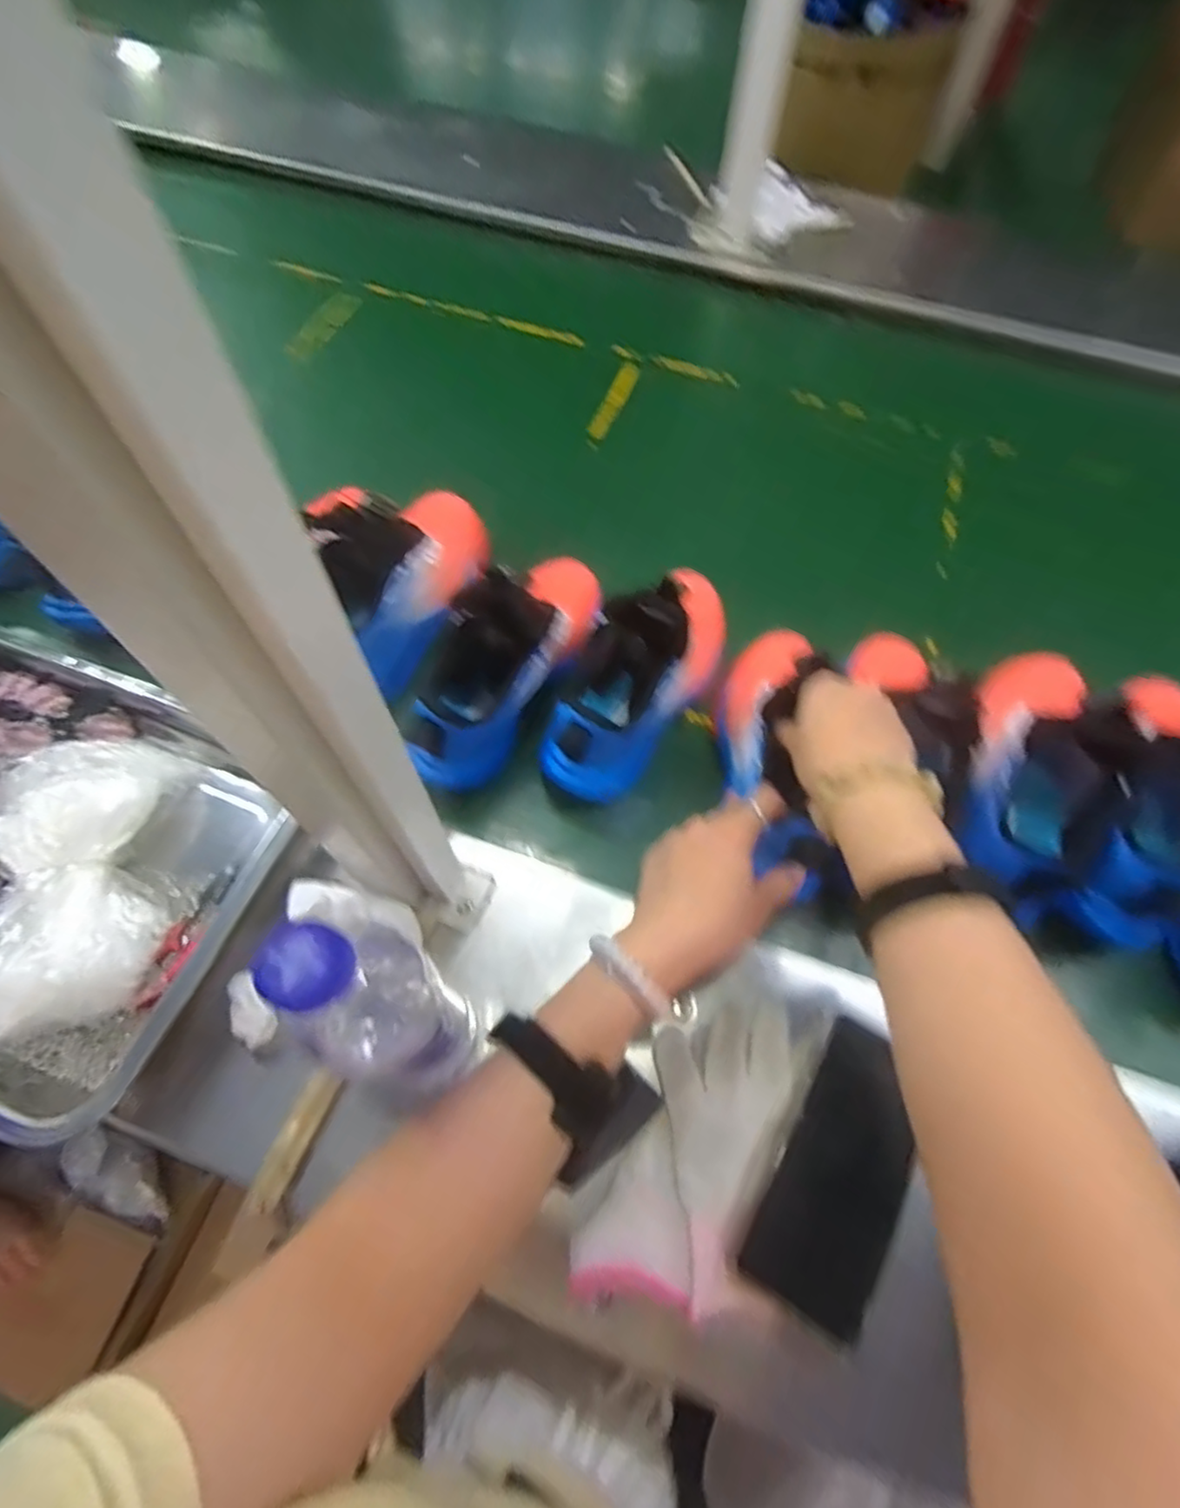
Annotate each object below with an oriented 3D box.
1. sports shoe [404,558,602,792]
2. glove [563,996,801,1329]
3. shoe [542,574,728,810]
[{"bbox_3d":[-0.060,-0.081,0.510,0.094,0.108,0.226,27,66,12],"label":"sports shoe"},{"bbox_3d":[0.062,0.221,0.385,0.076,0.019,0.169,25,65,11],"label":"glove"},{"bbox_3d":[0.038,-0.061,0.502,0.082,0.138,0.187,34,68,15],"label":"shoe"}]

